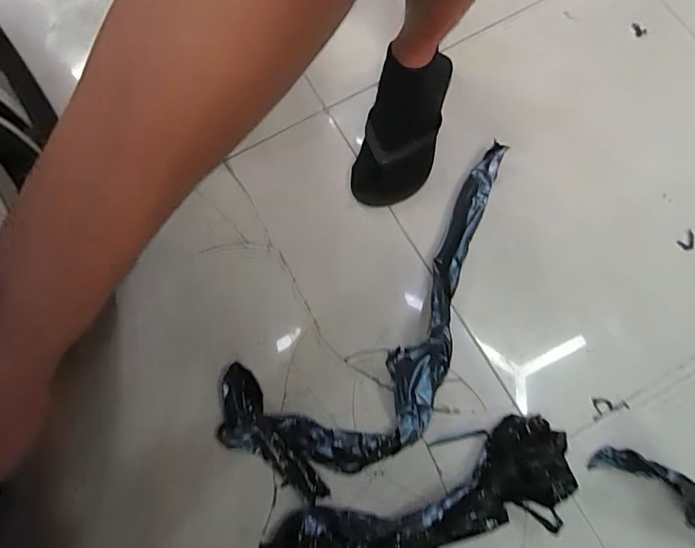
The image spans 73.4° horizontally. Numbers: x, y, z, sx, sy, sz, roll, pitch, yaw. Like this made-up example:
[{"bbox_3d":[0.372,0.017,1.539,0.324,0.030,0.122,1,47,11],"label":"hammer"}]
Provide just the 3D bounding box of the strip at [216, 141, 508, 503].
[{"bbox_3d":[0.082,0.074,0.635,0.545,0.060,0.220,-39,77,-10],"label":"strip"}]

